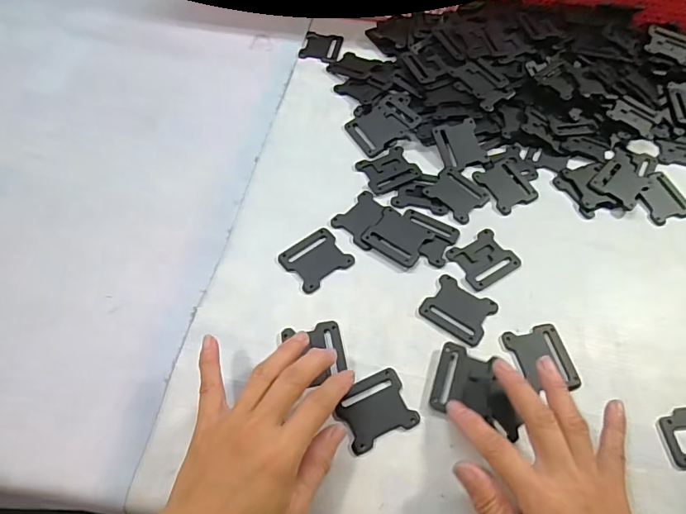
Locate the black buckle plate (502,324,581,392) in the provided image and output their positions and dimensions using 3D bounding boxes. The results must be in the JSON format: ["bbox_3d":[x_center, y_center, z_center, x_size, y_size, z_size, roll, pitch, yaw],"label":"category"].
[{"bbox_3d":[0.150,0.076,0.354,0.045,0.004,0.048,-8,58,-8],"label":"black buckle plate"}]

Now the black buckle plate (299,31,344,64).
[{"bbox_3d":[-0.024,-0.242,0.541,0.043,0.004,0.053,11,57,4],"label":"black buckle plate"}]

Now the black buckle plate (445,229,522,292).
[{"bbox_3d":[0.118,0.001,0.394,0.051,0.004,0.043,-26,62,-18],"label":"black buckle plate"}]

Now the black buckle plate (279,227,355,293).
[{"bbox_3d":[-0.022,0.001,0.393,0.052,0.004,0.045,-32,64,-21],"label":"black buckle plate"}]

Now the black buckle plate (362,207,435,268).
[{"bbox_3d":[0.047,-0.018,0.403,0.049,0.004,0.045,32,61,17],"label":"black buckle plate"}]

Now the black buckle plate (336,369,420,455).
[{"bbox_3d":[0.023,0.106,0.330,0.051,0.004,0.043,-22,61,-16],"label":"black buckle plate"}]

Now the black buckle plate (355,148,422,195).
[{"bbox_3d":[0.043,-0.083,0.443,0.048,0.005,0.041,-22,61,-16],"label":"black buckle plate"}]

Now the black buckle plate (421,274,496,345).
[{"bbox_3d":[0.091,0.041,0.372,0.050,0.004,0.046,31,61,16],"label":"black buckle plate"}]

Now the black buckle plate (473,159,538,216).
[{"bbox_3d":[0.152,-0.066,0.437,0.045,0.006,0.048,-21,60,-16],"label":"black buckle plate"}]

